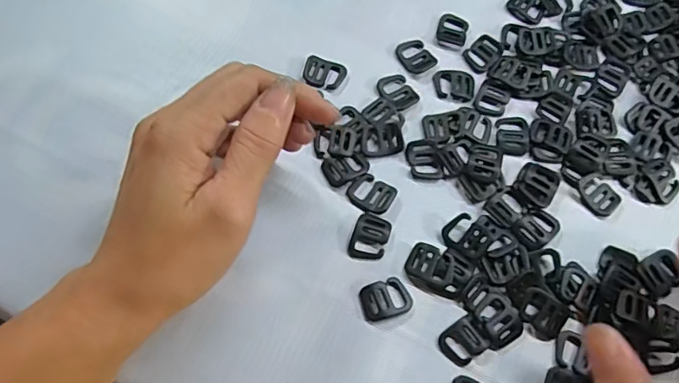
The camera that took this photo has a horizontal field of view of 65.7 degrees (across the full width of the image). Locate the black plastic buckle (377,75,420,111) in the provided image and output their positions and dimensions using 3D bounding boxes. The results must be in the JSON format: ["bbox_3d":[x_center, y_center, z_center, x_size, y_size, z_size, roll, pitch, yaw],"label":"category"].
[{"bbox_3d":[0.033,-0.057,0.298,0.018,0.004,0.023,-31,72,-14],"label":"black plastic buckle"}]

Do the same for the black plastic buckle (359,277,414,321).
[{"bbox_3d":[0.022,0.051,0.252,0.024,0.004,0.018,-17,69,-9],"label":"black plastic buckle"}]

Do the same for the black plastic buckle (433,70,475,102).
[{"bbox_3d":[0.066,-0.062,0.302,0.023,0.004,0.020,7,67,1],"label":"black plastic buckle"}]

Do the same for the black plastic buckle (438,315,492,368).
[{"bbox_3d":[0.058,0.070,0.245,0.022,0.004,0.017,-37,74,-16],"label":"black plastic buckle"}]

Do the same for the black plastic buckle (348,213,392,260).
[{"bbox_3d":[0.015,0.023,0.263,0.018,0.004,0.023,18,68,5],"label":"black plastic buckle"}]

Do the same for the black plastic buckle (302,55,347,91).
[{"bbox_3d":[-0.009,-0.067,0.301,0.023,0.006,0.019,15,68,4],"label":"black plastic buckle"}]

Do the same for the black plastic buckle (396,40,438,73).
[{"bbox_3d":[0.045,-0.080,0.309,0.018,0.004,0.022,-32,72,-14],"label":"black plastic buckle"}]

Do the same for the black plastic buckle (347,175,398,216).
[{"bbox_3d":[0.017,0.001,0.273,0.024,0.005,0.019,26,69,8],"label":"black plastic buckle"}]

